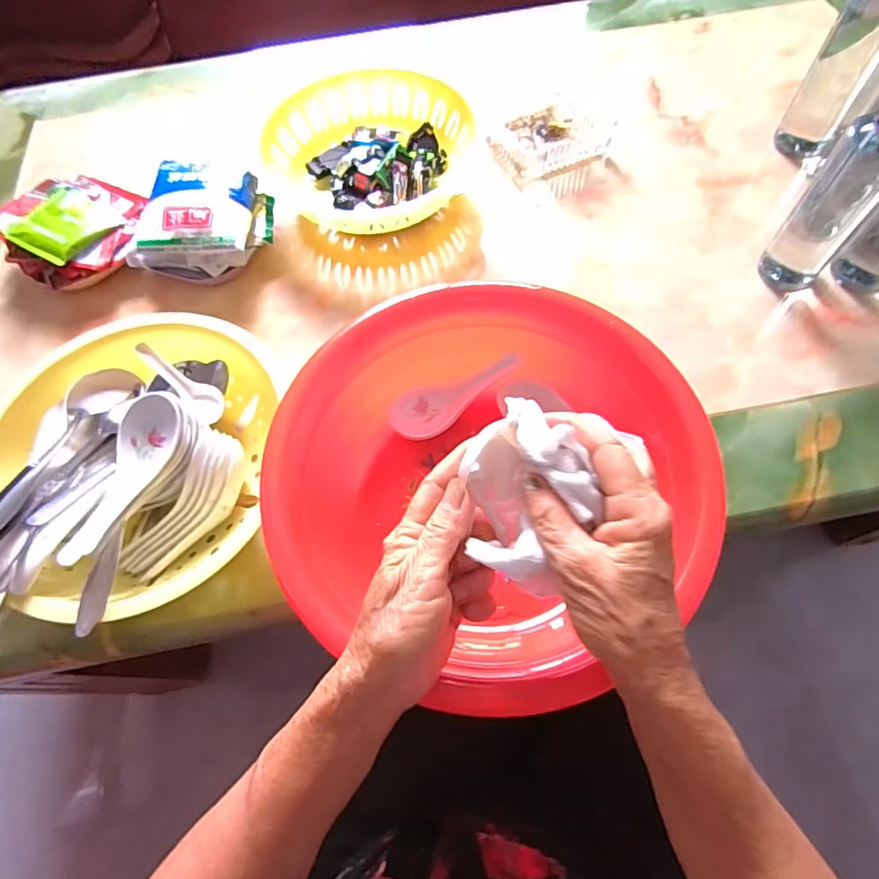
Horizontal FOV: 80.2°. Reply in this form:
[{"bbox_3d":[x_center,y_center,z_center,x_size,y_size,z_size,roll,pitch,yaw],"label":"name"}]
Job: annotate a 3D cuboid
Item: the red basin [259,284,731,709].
[{"bbox_3d":[0.032,0.029,0.395,0.298,0.090,0.285,-1,64,2],"label":"red basin"}]

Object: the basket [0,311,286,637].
[{"bbox_3d":[-0.255,0.019,0.429,0.223,0.086,0.263,0,65,3],"label":"basket"}]

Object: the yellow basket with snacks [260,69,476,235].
[{"bbox_3d":[-0.085,-0.318,0.587,0.224,0.059,0.223,-1,64,2],"label":"yellow basket with snacks"}]

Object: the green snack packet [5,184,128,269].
[{"bbox_3d":[-0.394,-0.227,0.546,0.088,0.023,0.093,27,69,14],"label":"green snack packet"}]

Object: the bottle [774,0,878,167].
[{"bbox_3d":[0.401,-0.369,0.525,0.052,0.176,0.057,27,69,14],"label":"bottle"}]

